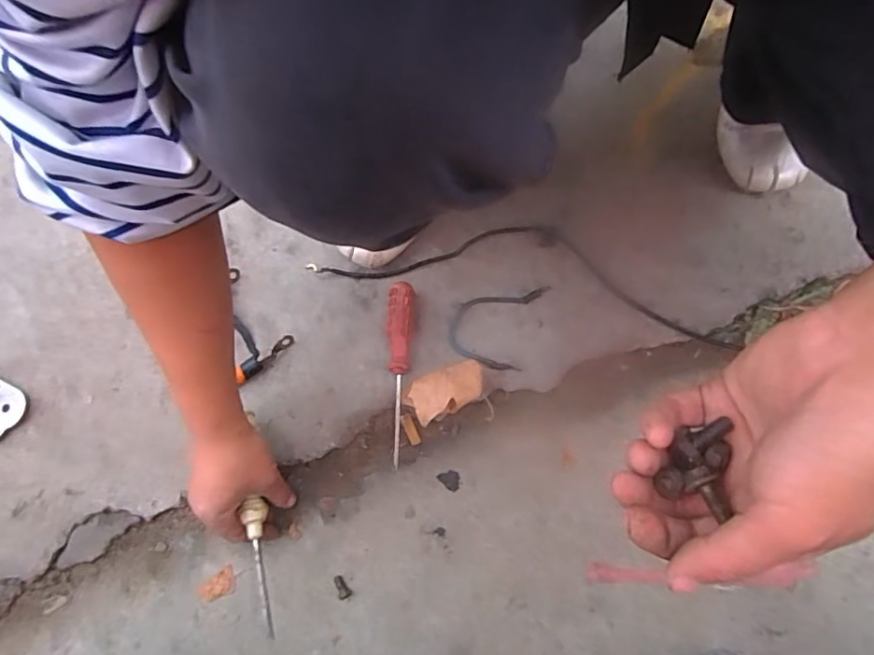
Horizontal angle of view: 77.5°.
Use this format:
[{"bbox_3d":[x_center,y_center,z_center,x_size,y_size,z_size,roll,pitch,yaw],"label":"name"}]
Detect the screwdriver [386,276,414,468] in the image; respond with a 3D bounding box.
[{"bbox_3d":[-0.043,0.044,0.554,0.030,0.036,0.179,2,71,3],"label":"screwdriver"}]

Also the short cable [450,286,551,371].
[{"bbox_3d":[0.060,-0.007,0.564,0.083,0.012,0.098,18,73,8],"label":"short cable"}]

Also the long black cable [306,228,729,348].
[{"bbox_3d":[0.089,-0.065,0.586,0.449,0.021,0.092,10,72,6],"label":"long black cable"}]

